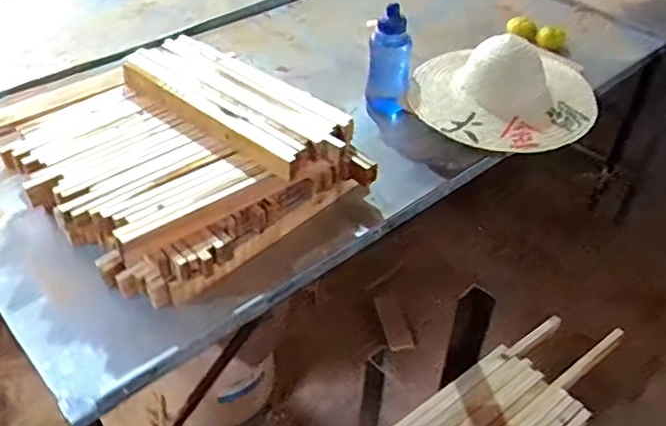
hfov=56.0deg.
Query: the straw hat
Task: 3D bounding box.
[{"bbox_3d":[0.386,-0.299,1.419,0.415,0.178,0.373,17,44,15],"label":"straw hat"}]

